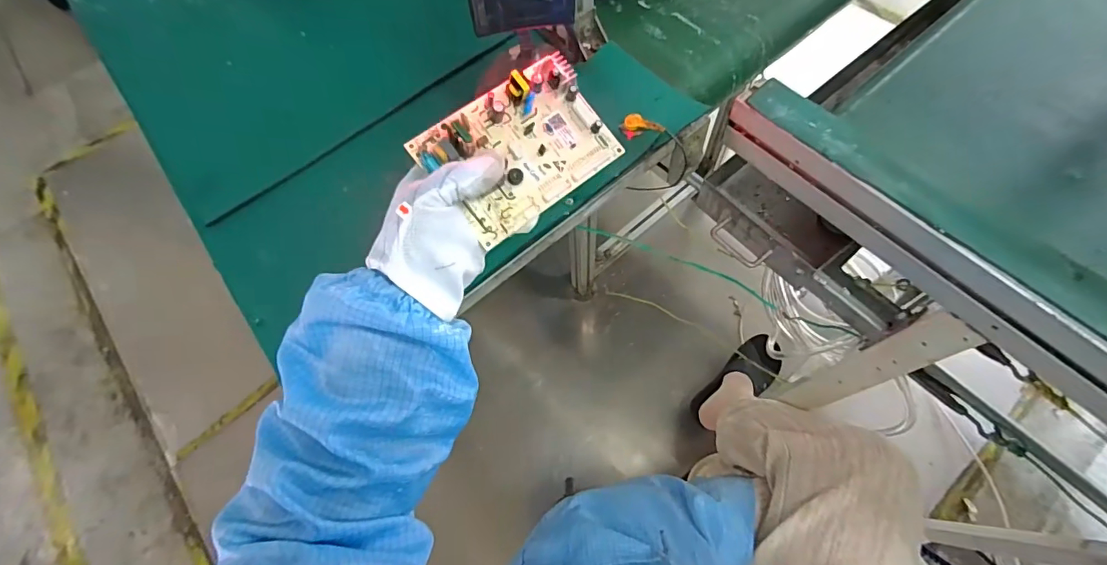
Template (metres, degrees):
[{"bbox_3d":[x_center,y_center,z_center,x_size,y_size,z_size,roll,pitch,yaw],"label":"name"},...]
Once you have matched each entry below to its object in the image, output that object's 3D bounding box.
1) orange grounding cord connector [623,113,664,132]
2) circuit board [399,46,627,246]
[{"bbox_3d":[0.088,-0.153,0.451,0.039,0.009,0.013,15,65,11],"label":"orange grounding cord connector"},{"bbox_3d":[-0.023,-0.105,0.354,0.135,0.020,0.098,-38,91,-15],"label":"circuit board"}]

